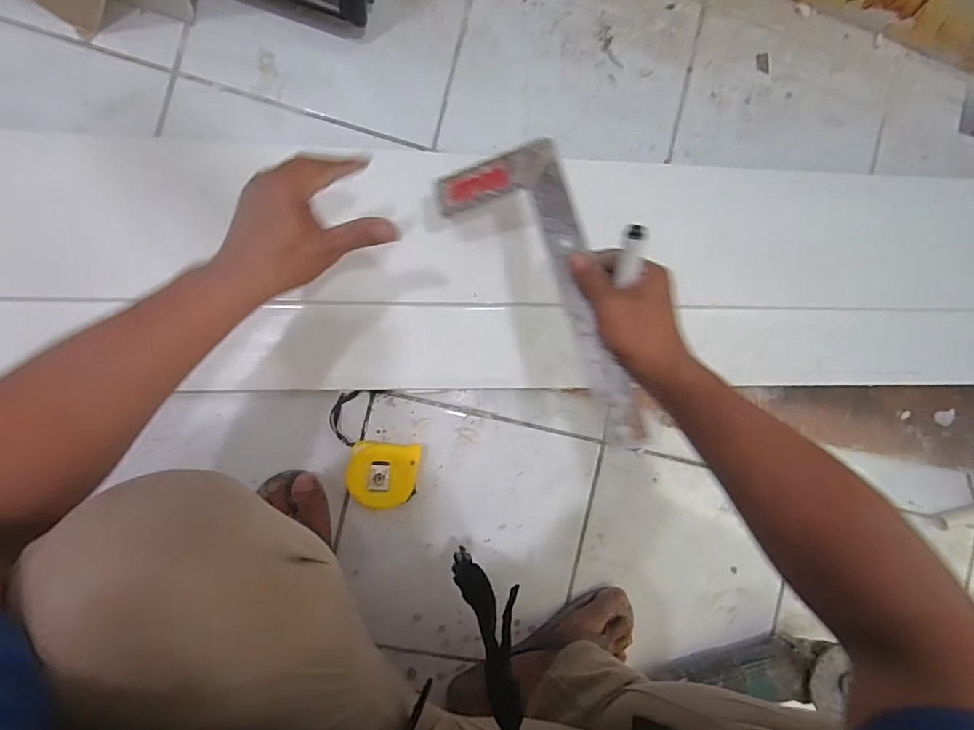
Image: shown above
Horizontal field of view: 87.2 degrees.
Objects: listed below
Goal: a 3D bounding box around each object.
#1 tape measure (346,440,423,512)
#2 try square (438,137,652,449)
[{"bbox_3d":[-0.119,0.124,0.589,0.077,0.044,0.069,6,90,-9],"label":"tape measure"},{"bbox_3d":[0.044,-0.061,0.463,0.115,0.010,0.293,-18,78,14],"label":"try square"}]

